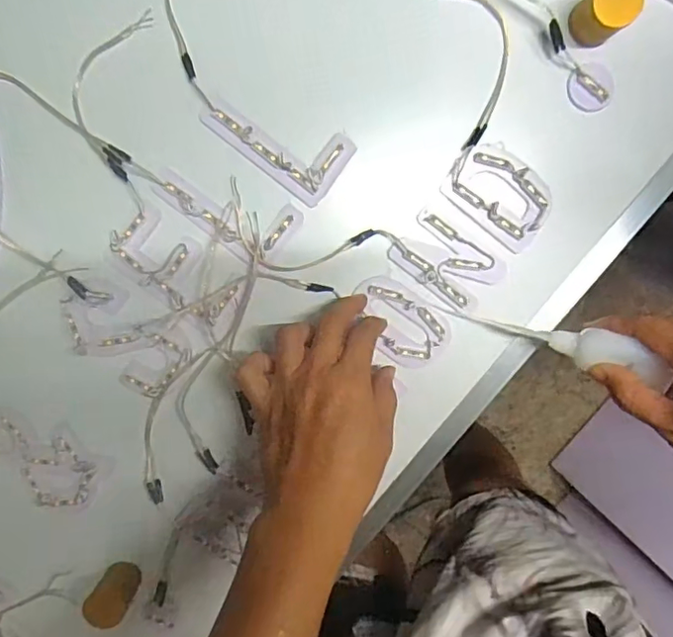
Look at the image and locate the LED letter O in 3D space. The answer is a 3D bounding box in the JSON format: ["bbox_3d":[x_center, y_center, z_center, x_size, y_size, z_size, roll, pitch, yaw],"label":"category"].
[{"bbox_3d":[0.050,0.001,0.442,0.054,0.004,0.082,-41,96,6],"label":"LED letter O"}]

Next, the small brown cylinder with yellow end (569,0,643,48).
[{"bbox_3d":[0.188,-0.214,0.385,0.035,0.043,0.033,0,99,1],"label":"small brown cylinder with yellow end"}]

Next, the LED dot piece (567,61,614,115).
[{"bbox_3d":[0.191,-0.174,0.417,0.030,0.006,0.035,-13,113,25],"label":"LED dot piece"}]

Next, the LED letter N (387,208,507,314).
[{"bbox_3d":[0.087,-0.044,0.435,0.081,0.004,0.053,37,97,-5],"label":"LED letter N"}]

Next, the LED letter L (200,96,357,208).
[{"bbox_3d":[-0.044,-0.139,0.423,0.108,0.009,0.059,36,97,-5],"label":"LED letter L"}]

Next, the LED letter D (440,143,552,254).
[{"bbox_3d":[0.128,-0.096,0.426,0.082,0.007,0.057,40,97,-5],"label":"LED letter D"}]

